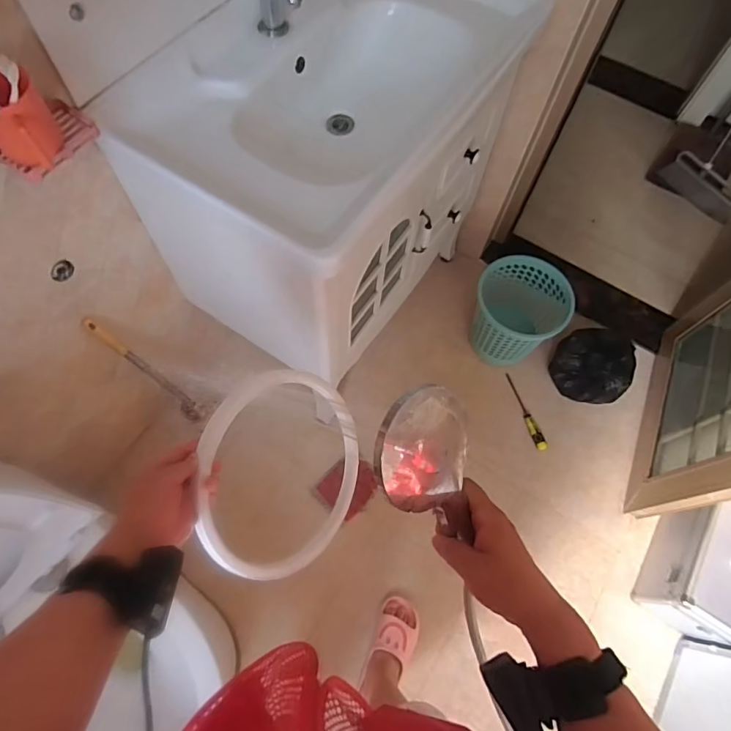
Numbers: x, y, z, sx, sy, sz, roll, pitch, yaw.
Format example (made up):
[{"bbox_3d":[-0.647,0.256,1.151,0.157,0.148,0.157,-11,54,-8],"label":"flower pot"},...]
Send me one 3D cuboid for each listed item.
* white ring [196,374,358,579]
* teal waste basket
[{"bbox_3d":[-0.107,0.144,0.646,0.026,0.274,0.259,4,31,44],"label":"white ring"},{"bbox_3d":[0.446,-0.158,1.499,0.268,0.273,0.251,-22,69,-12],"label":"teal waste basket"}]

